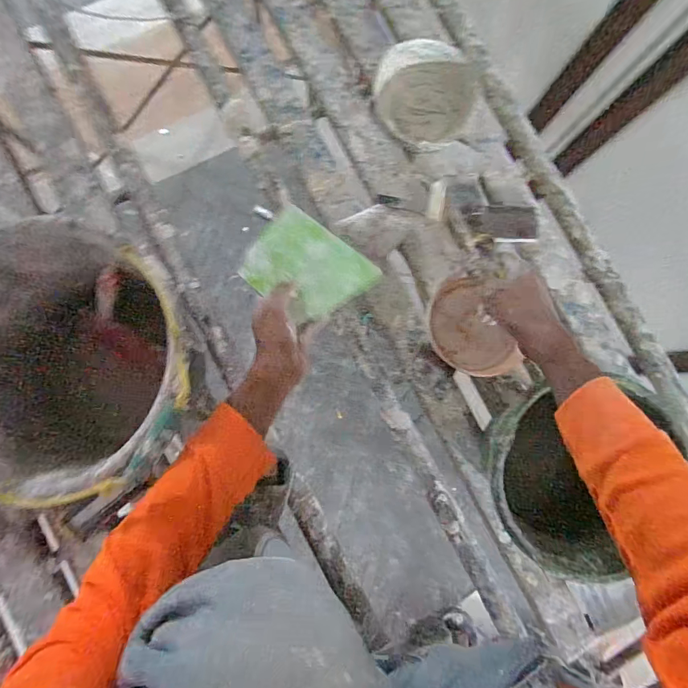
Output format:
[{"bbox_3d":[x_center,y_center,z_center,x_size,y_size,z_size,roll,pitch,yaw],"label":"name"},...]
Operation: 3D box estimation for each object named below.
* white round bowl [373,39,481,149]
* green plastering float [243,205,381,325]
[{"bbox_3d":[0.139,-0.426,0.683,0.166,0.051,0.160,0,85,-4],"label":"white round bowl"},{"bbox_3d":[-0.056,-0.104,0.532,0.166,0.014,0.127,42,73,13],"label":"green plastering float"}]

